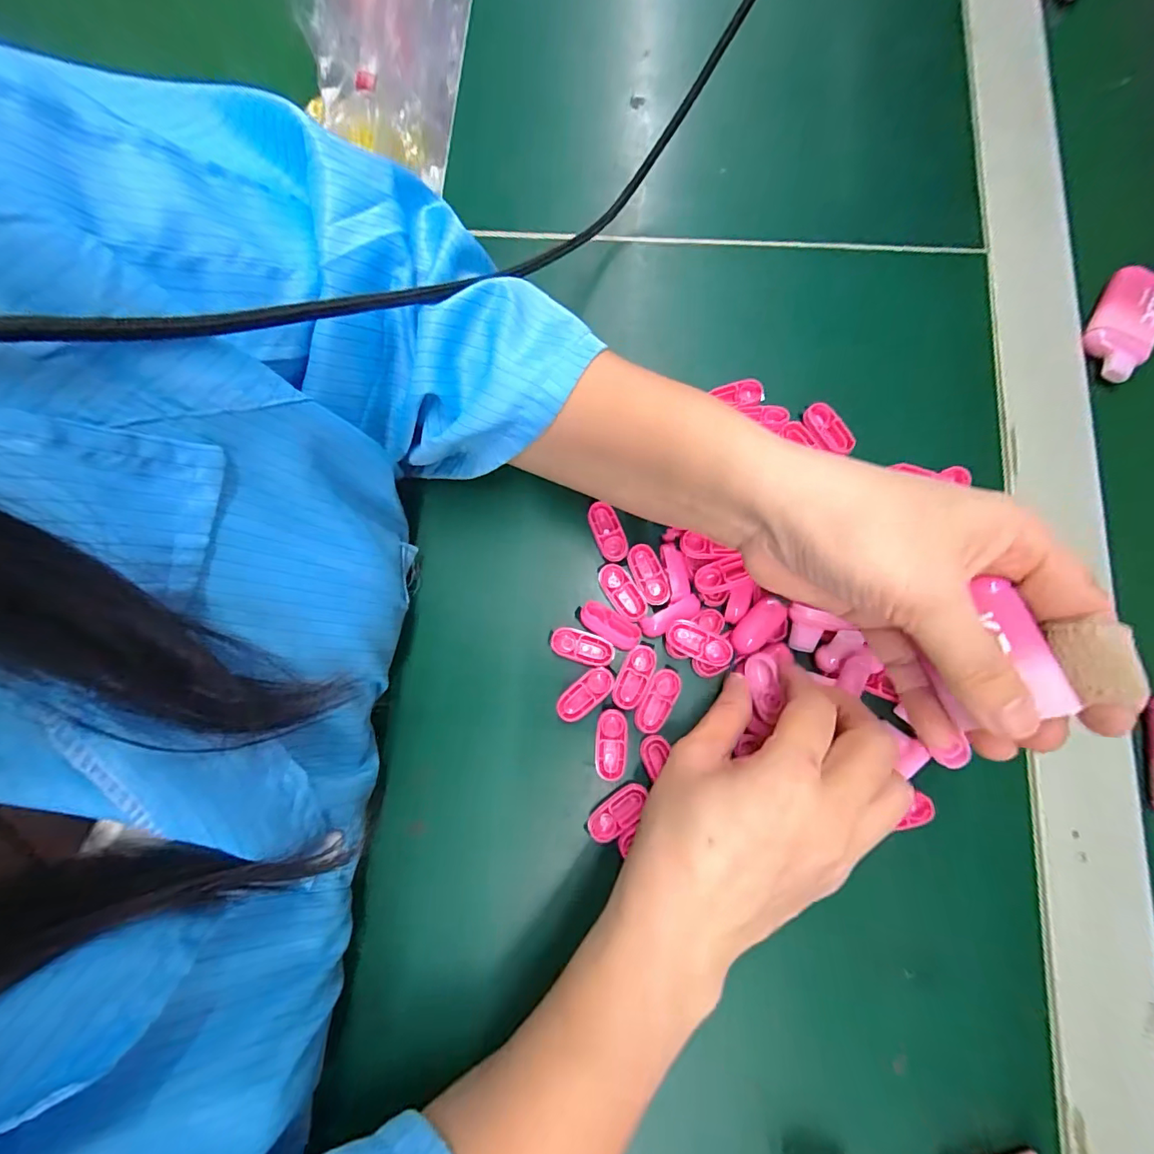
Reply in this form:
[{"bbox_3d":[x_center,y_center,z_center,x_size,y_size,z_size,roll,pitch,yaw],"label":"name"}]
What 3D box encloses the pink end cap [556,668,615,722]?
[{"bbox_3d":[0.004,0.062,0.256,0.034,0.005,0.015,-41,82,-7],"label":"pink end cap"}]

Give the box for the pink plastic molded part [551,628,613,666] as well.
[{"bbox_3d":[0.003,0.038,0.261,0.034,0.005,0.016,17,80,3],"label":"pink plastic molded part"}]

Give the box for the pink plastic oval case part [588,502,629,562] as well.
[{"bbox_3d":[0.017,-0.025,0.272,0.015,0.008,0.034,-22,80,-4],"label":"pink plastic oval case part"}]

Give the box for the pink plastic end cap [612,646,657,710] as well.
[{"bbox_3d":[0.030,0.053,0.257,0.014,0.007,0.034,26,80,5],"label":"pink plastic end cap"}]

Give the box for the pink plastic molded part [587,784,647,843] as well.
[{"bbox_3d":[0.021,0.118,0.242,0.034,0.004,0.016,-38,82,-7],"label":"pink plastic molded part"}]

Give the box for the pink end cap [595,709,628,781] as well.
[{"bbox_3d":[0.018,0.086,0.250,0.016,0.004,0.033,4,79,1],"label":"pink end cap"}]

